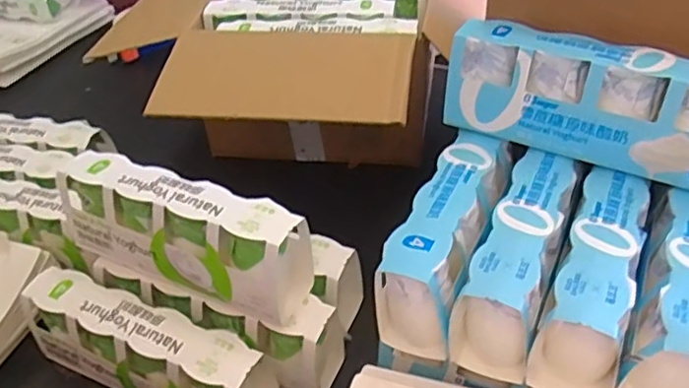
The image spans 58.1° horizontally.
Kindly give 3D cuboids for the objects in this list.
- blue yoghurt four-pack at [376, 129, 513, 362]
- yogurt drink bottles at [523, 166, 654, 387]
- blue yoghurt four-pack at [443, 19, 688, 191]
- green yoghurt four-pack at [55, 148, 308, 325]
[{"bbox_3d":[0.101,0.034,0.599,0.068,0.096,0.227,14,45,21],"label":"blue yoghurt four-pack"},{"bbox_3d":[0.226,0.075,0.558,0.068,0.117,0.213,15,45,22],"label":"yogurt drink bottles"},{"bbox_3d":[0.230,-0.085,0.572,0.270,0.093,0.064,19,47,26],"label":"blue yoghurt four-pack"},{"bbox_3d":[-0.166,0.045,0.638,0.271,0.121,0.078,15,45,22],"label":"green yoghurt four-pack"}]

